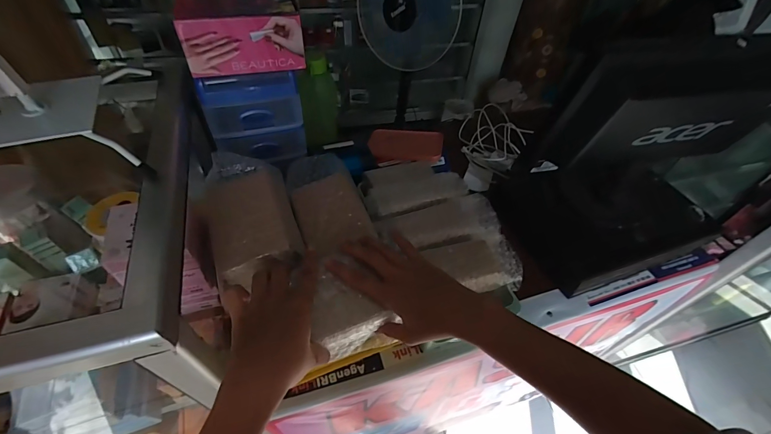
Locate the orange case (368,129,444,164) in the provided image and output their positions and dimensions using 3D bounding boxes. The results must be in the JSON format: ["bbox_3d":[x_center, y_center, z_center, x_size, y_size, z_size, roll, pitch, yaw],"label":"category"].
[{"bbox_3d":[0.047,-0.141,0.706,0.136,0.039,0.088,1,49,-4],"label":"orange case"}]

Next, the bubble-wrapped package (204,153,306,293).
[{"bbox_3d":[-0.165,-0.005,0.424,0.100,0.043,0.178,-14,52,-16],"label":"bubble-wrapped package"}]

